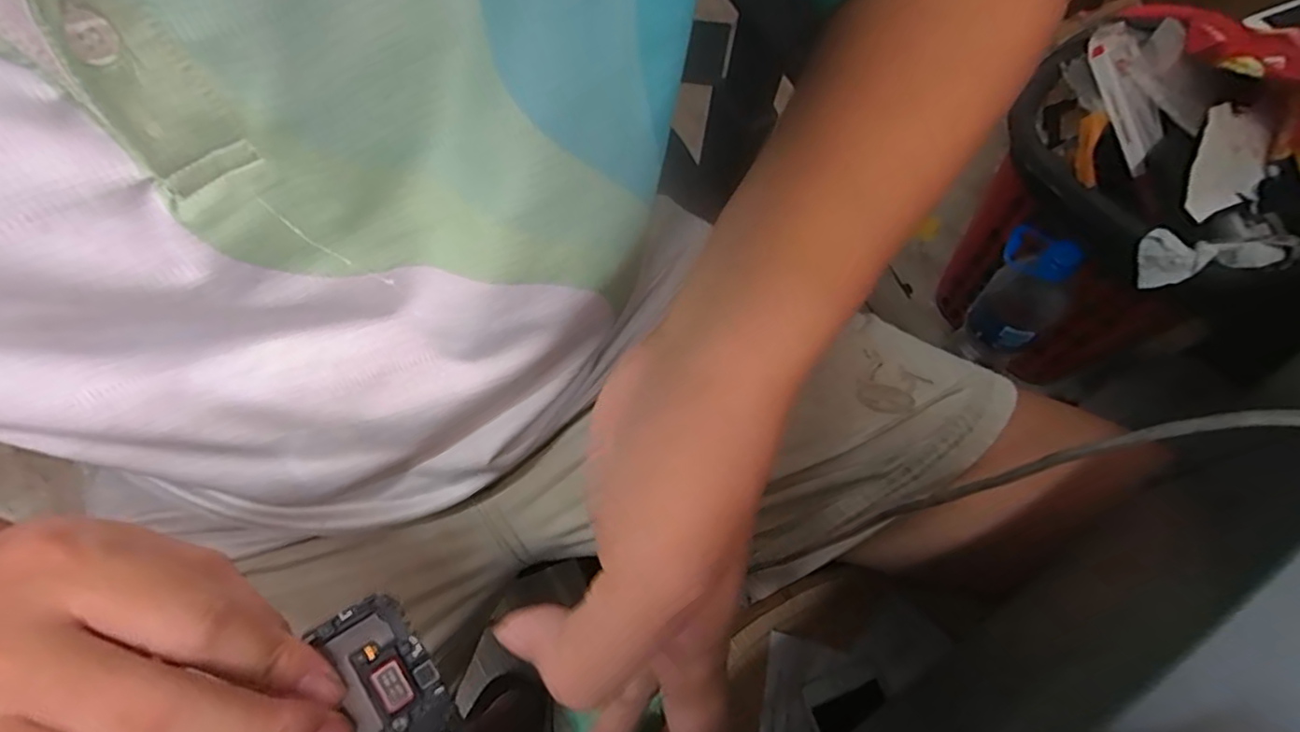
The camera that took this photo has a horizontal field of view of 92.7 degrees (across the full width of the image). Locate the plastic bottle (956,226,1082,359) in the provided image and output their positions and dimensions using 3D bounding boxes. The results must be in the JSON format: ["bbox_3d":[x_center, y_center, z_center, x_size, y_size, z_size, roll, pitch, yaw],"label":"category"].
[{"bbox_3d":[0.416,-0.078,0.702,0.093,0.137,0.098,-1,65,2],"label":"plastic bottle"}]

